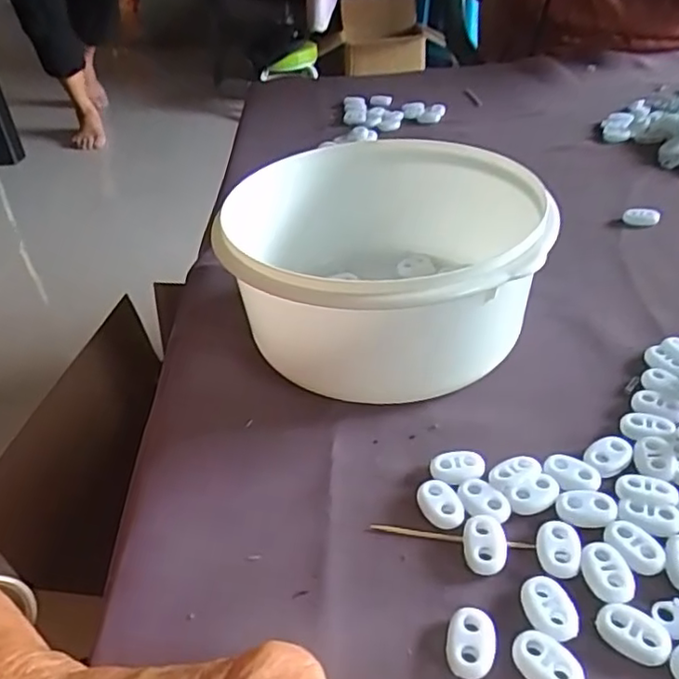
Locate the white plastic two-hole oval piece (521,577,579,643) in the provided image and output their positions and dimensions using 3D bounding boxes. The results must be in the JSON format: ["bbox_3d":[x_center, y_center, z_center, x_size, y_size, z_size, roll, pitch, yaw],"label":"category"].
[{"bbox_3d":[0.072,0.091,0.216,0.017,0.004,0.022,-8,38,-4],"label":"white plastic two-hole oval piece"}]

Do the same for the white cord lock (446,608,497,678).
[{"bbox_3d":[0.044,0.101,0.210,0.016,0.006,0.022,7,39,15],"label":"white cord lock"}]

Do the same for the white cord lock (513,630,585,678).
[{"bbox_3d":[0.067,0.105,0.203,0.022,0.006,0.015,25,46,32],"label":"white cord lock"}]

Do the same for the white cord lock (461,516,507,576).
[{"bbox_3d":[0.055,0.077,0.238,0.016,0.007,0.022,5,39,12],"label":"white cord lock"}]

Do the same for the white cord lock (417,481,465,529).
[{"bbox_3d":[0.041,0.067,0.256,0.015,0.006,0.022,-18,40,-17],"label":"white cord lock"}]

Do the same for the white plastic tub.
[{"bbox_3d":[0.033,-0.040,0.336,0.143,0.075,0.167,10,40,18],"label":"white plastic tub"}]

